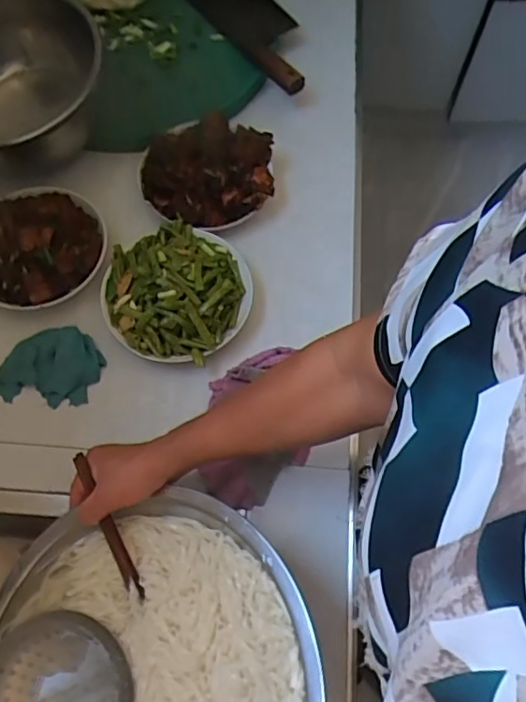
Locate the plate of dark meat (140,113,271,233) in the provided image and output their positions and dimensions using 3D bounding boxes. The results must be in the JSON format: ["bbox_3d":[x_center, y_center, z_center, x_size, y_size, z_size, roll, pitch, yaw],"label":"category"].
[{"bbox_3d":[-0.075,-0.238,0.729,0.177,0.075,0.157,11,66,4],"label":"plate of dark meat"}]

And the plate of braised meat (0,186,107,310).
[{"bbox_3d":[-0.284,-0.138,0.691,0.161,0.047,0.173,0,66,0],"label":"plate of braised meat"}]

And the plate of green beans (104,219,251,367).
[{"bbox_3d":[-0.105,-0.074,0.680,0.172,0.085,0.172,0,66,0],"label":"plate of green beans"}]

